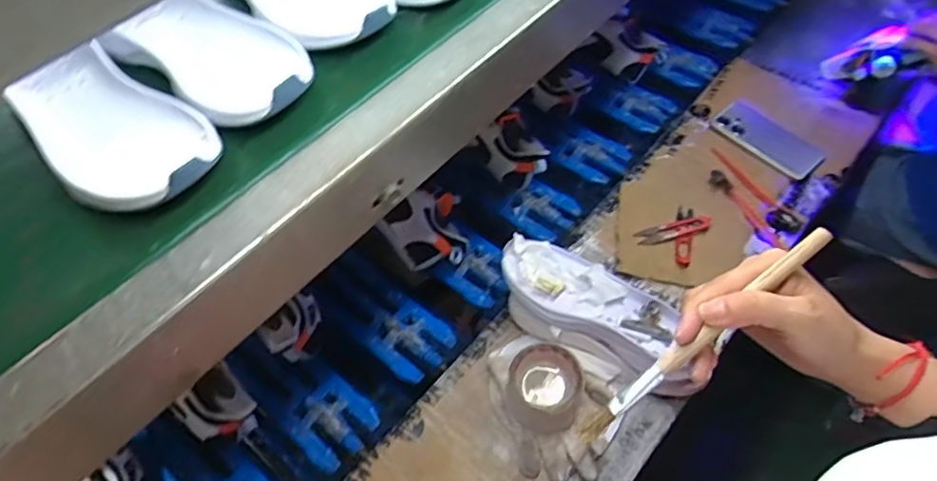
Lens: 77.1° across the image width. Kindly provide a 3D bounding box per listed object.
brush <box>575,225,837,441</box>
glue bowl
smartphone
[{"bbox_3d":[0.144,0.060,0.364,0.195,0.008,0.011,-42,66,5],"label":"brush"},{"bbox_3d":[0.087,0.167,0.663,0.080,0.063,0.082,0,59,0],"label":"glue bowl"},{"bbox_3d":[0.454,-0.156,0.888,0.076,0.014,0.153,-39,66,-20],"label":"smartphone"}]

